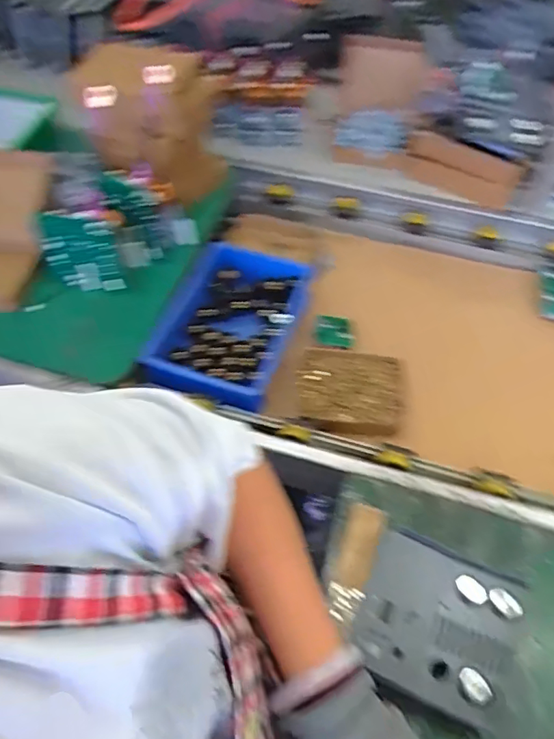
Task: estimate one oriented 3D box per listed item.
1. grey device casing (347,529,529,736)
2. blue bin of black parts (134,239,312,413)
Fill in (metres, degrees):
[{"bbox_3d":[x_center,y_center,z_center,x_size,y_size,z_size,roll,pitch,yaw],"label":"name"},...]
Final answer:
[{"bbox_3d":[0.181,0.288,0.592,0.169,0.049,0.159,23,58,15],"label":"grey device casing"},{"bbox_3d":[-0.088,-0.078,0.914,0.224,0.070,0.306,14,56,9],"label":"blue bin of black parts"}]

